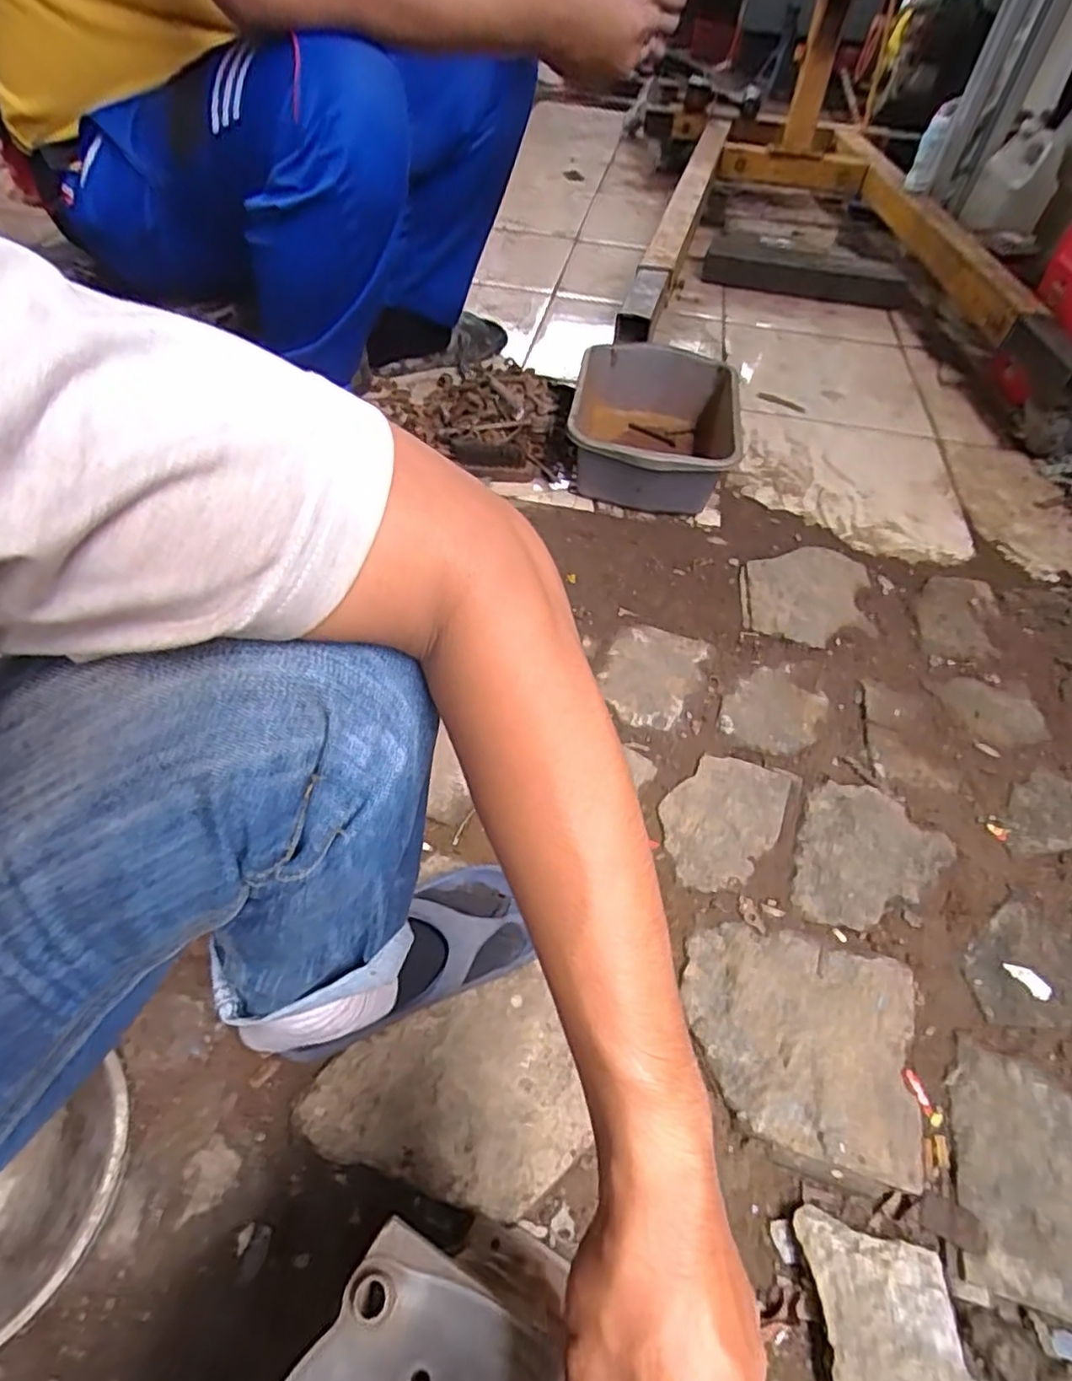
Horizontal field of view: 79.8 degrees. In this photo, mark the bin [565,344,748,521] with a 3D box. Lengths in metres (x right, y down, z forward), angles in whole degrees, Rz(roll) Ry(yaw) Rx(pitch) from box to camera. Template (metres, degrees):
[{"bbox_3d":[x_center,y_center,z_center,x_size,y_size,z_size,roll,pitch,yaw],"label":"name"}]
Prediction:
[{"bbox_3d":[0.201,-0.440,1.098,0.270,0.134,0.342,9,52,6],"label":"bin"}]

